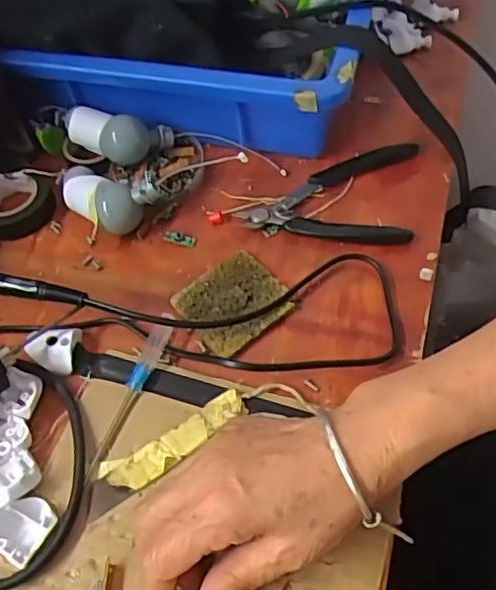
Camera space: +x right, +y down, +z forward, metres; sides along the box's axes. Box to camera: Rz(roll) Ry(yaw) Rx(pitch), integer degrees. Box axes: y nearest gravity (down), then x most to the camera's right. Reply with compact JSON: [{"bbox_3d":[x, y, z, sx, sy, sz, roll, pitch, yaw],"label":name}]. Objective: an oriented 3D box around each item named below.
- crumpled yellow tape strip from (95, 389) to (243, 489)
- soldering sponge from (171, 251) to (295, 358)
[{"bbox_3d":[-0.042,0.084,0.356,0.089,0.007,0.024,-28,56,-13],"label":"crumpled yellow tape strip"},{"bbox_3d":[-0.010,0.004,0.415,0.064,0.008,0.065,-34,57,-17],"label":"soldering sponge"}]

